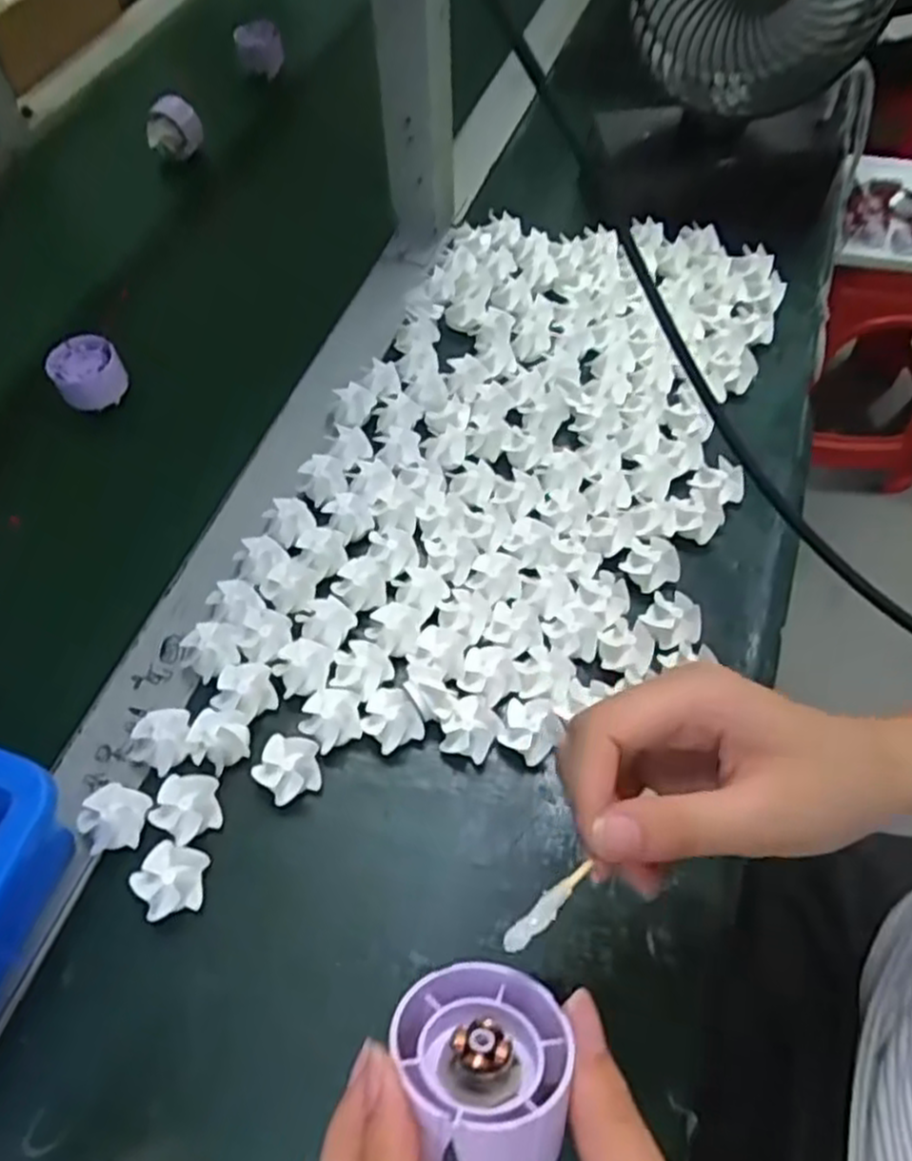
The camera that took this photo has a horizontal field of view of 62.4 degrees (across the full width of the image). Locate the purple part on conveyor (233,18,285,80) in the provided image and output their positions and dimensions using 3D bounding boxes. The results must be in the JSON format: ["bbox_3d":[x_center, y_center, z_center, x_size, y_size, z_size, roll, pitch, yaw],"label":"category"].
[{"bbox_3d":[-0.202,-0.550,0.778,0.044,0.040,0.037,-14,61,-8],"label":"purple part on conveyor"}]

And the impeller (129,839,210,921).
[{"bbox_3d":[-0.139,0.146,0.366,0.032,0.015,0.033,0,60,0],"label":"impeller"}]

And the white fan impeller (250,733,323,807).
[{"bbox_3d":[-0.088,0.097,0.395,0.033,0.016,0.034,0,60,0],"label":"white fan impeller"}]

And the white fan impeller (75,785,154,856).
[{"bbox_3d":[-0.172,0.120,0.379,0.030,0.014,0.032,0,60,0],"label":"white fan impeller"}]

